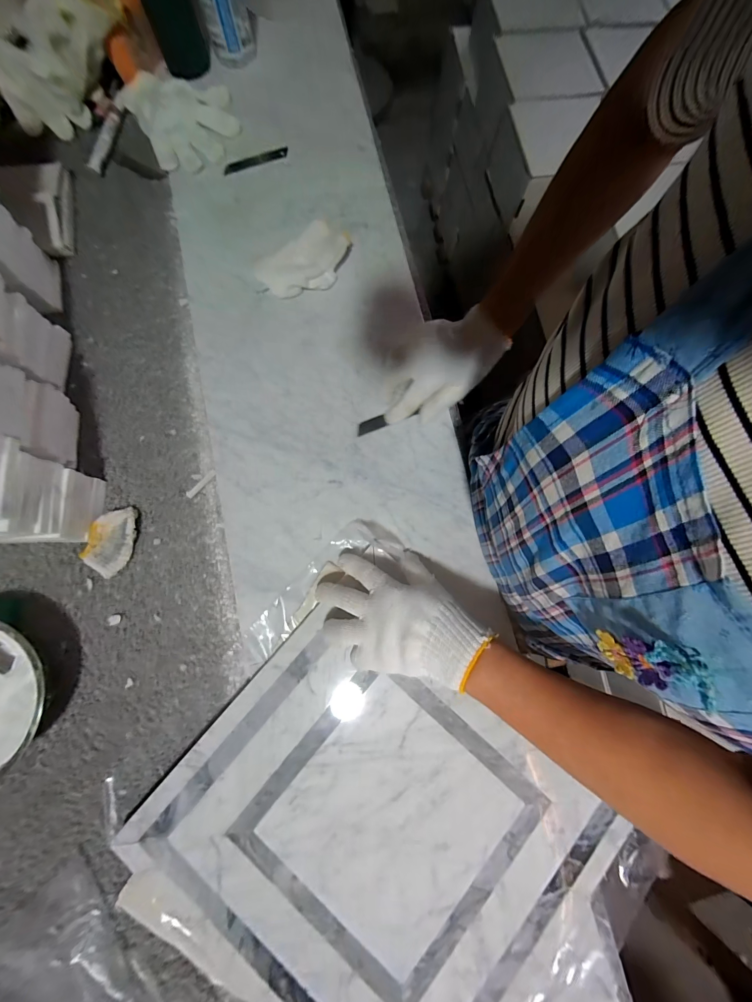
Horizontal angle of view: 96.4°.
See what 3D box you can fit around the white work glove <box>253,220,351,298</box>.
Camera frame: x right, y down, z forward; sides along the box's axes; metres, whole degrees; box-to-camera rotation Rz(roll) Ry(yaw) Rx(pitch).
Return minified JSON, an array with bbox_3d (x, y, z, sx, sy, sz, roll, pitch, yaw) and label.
[{"bbox_3d":[-0.093,-0.316,0.443,0.130,0.042,0.065,-25,81,-5],"label":"white work glove"}]

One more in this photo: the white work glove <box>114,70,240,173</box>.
[{"bbox_3d":[-0.284,-0.571,0.492,0.135,0.023,0.179,-34,82,-6],"label":"white work glove"}]

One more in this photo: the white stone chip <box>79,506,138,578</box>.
[{"bbox_3d":[-0.313,0.047,0.400,0.053,0.018,0.079,8,80,1],"label":"white stone chip"}]

